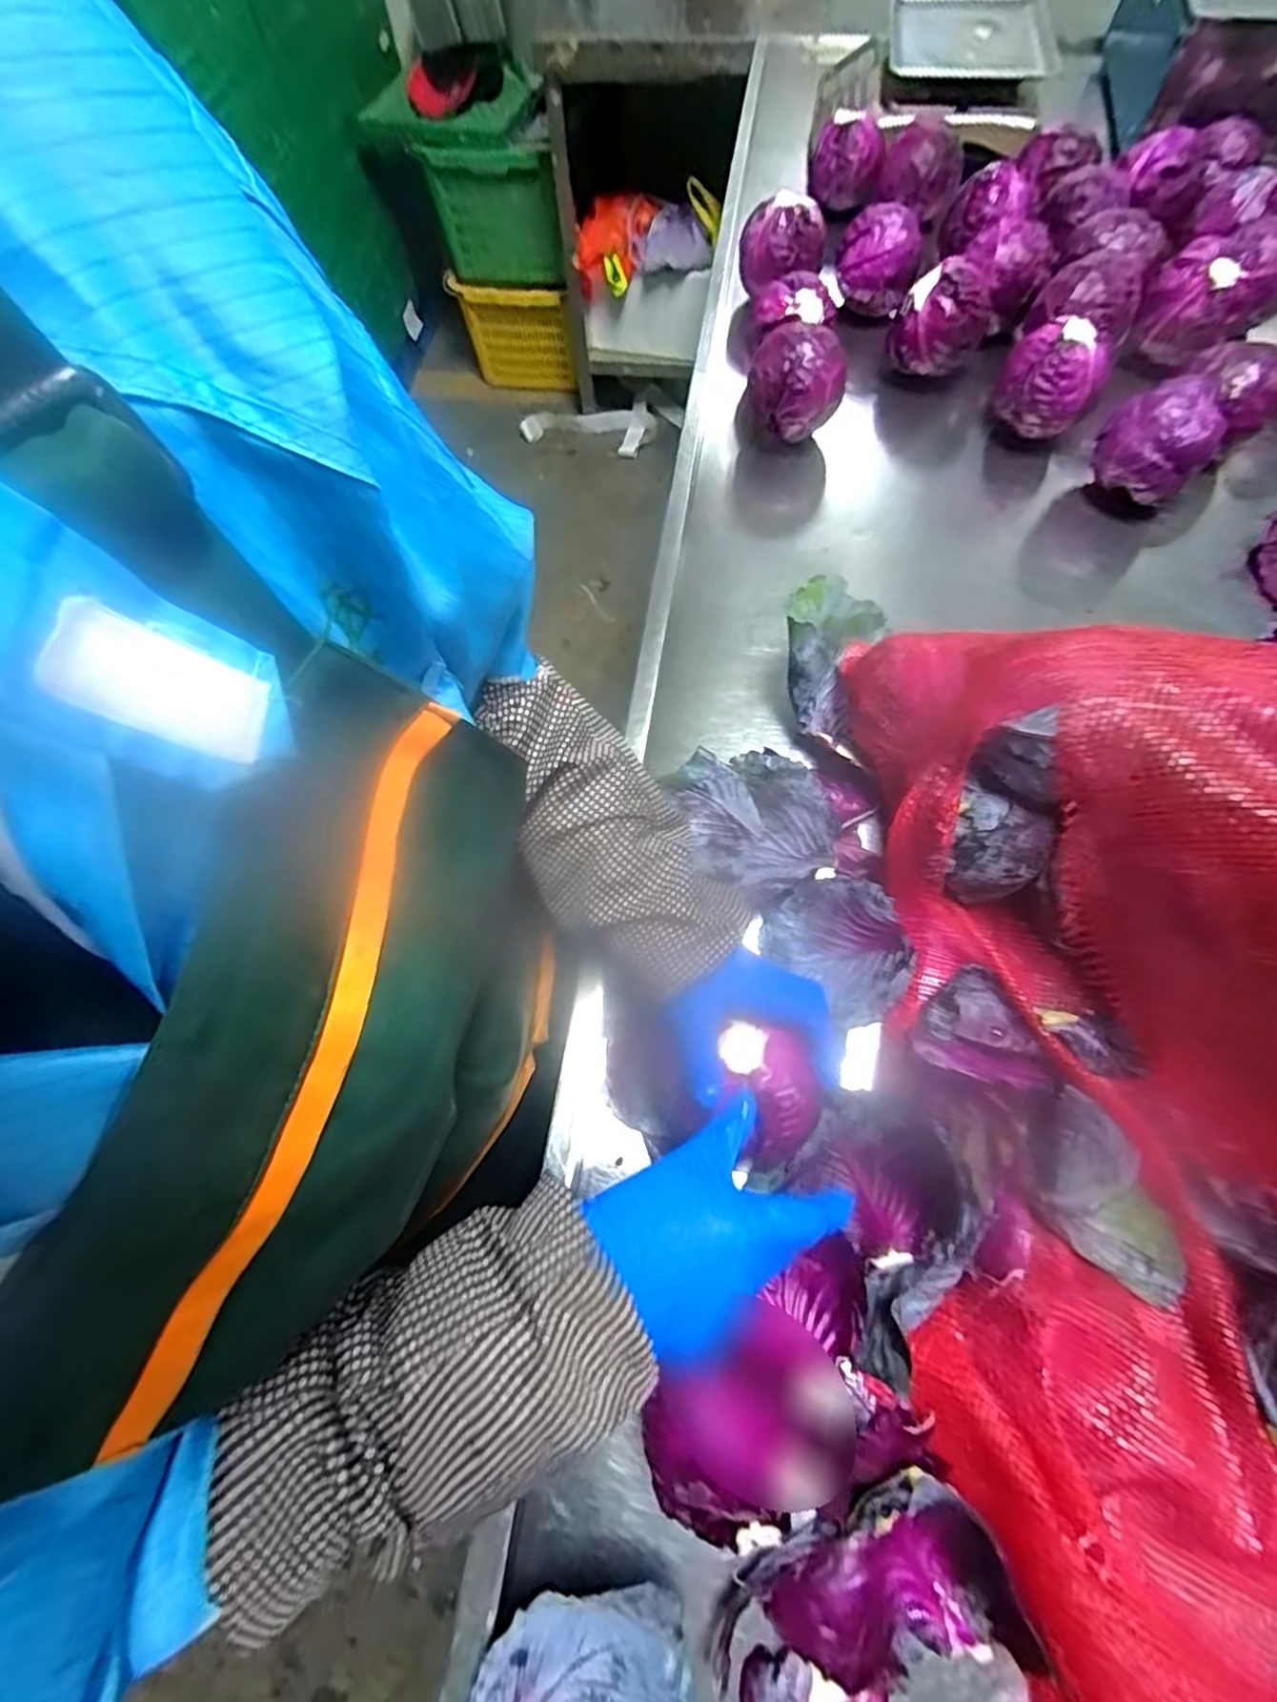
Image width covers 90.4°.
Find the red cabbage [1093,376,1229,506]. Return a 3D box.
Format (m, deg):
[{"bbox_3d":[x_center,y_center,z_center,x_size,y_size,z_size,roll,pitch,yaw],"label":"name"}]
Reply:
[{"bbox_3d":[0.553,-0.436,0.683,0.099,0.121,0.108,34,72,16],"label":"red cabbage"}]

